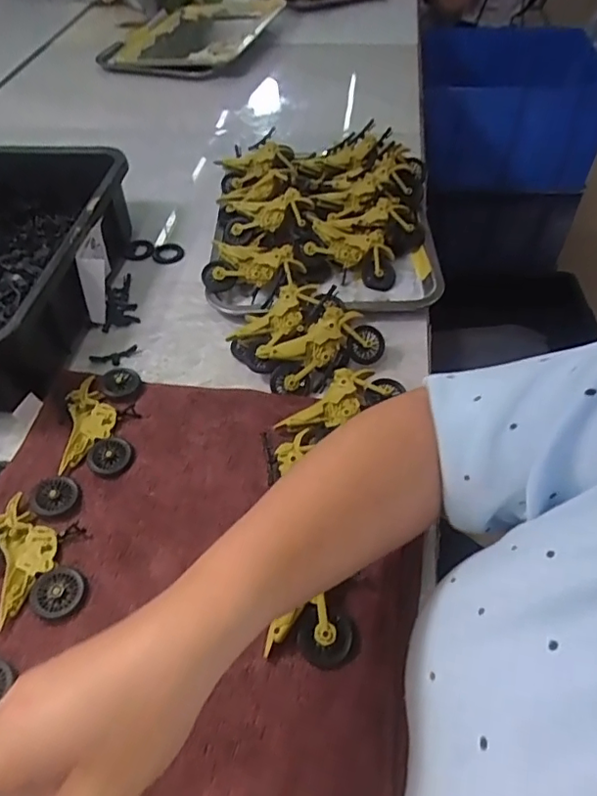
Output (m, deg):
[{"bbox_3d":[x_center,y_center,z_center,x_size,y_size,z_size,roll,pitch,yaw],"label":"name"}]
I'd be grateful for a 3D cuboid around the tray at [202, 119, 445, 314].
[{"bbox_3d":[0.028,-0.222,0.692,0.266,0.067,0.323,-1,49,-1],"label":"tray"}]

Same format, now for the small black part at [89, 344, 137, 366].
[{"bbox_3d":[-0.192,-0.041,0.583,0.048,0.007,0.023,-13,50,-10],"label":"small black part"}]

